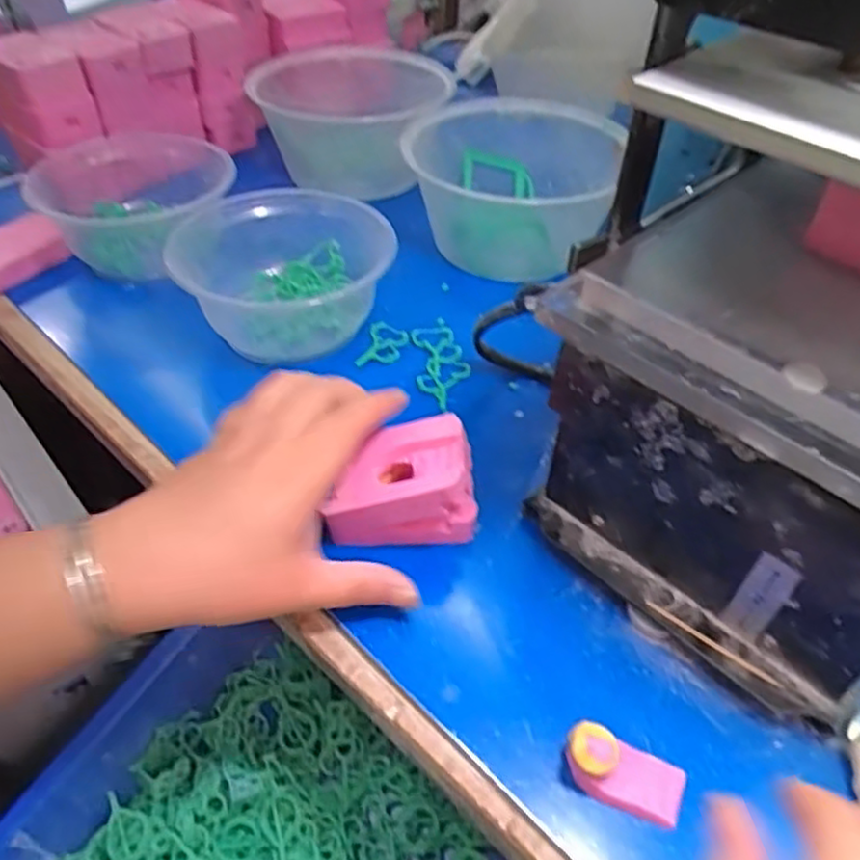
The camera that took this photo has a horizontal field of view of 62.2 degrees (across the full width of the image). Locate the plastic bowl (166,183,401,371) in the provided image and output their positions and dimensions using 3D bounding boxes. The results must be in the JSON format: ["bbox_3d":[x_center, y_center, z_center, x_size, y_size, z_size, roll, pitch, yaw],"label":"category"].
[{"bbox_3d":[-0.092,-0.095,0.458,0.134,0.060,0.128,-5,45,-6],"label":"plastic bowl"}]

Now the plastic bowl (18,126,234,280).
[{"bbox_3d":[-0.207,-0.164,0.517,0.130,0.057,0.141,-14,47,-14],"label":"plastic bowl"}]

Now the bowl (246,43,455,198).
[{"bbox_3d":[-0.067,-0.266,0.615,0.153,0.074,0.154,0,45,0],"label":"bowl"}]

